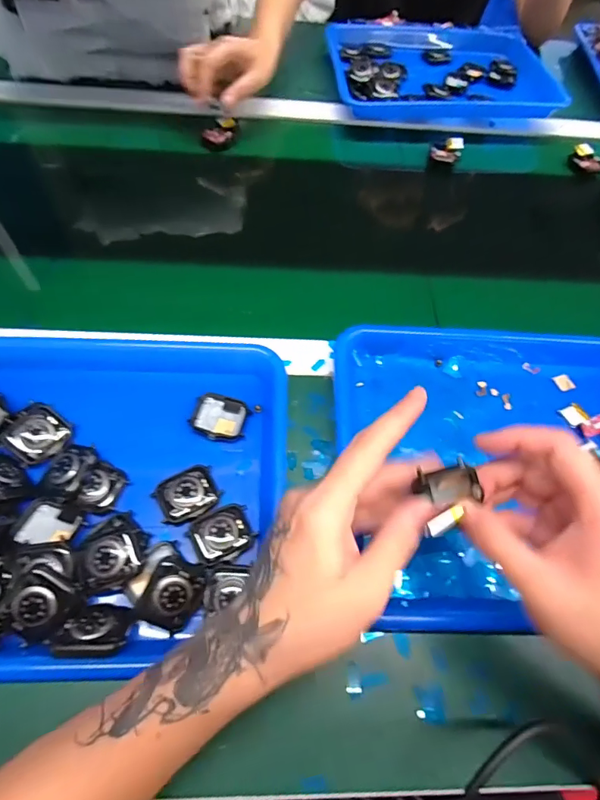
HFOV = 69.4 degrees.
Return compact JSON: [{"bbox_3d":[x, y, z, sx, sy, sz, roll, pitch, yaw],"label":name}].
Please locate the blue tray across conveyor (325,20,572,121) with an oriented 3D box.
[{"bbox_3d":[0.215,-0.533,0.685,0.338,0.035,0.274,0,62,-4],"label":"blue tray across conveyor"}]

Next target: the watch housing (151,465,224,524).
[{"bbox_3d":[-0.085,0.072,0.331,0.045,0.008,0.035,-27,67,-16],"label":"watch housing"}]

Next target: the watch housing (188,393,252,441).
[{"bbox_3d":[-0.068,0.015,0.366,0.045,0.008,0.041,13,62,4],"label":"watch housing"}]

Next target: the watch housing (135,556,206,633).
[{"bbox_3d":[-0.086,0.131,0.294,0.035,0.017,0.044,25,63,10],"label":"watch housing"}]

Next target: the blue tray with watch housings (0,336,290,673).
[{"bbox_3d":[-0.176,0.058,0.333,0.331,0.047,0.260,-1,62,-4],"label":"blue tray with watch housings"}]

